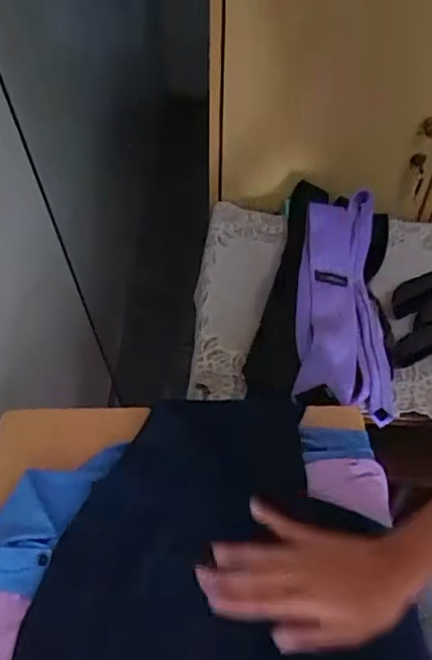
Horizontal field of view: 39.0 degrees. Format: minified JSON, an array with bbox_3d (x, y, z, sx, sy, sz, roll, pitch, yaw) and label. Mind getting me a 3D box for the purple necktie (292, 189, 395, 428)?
[{"bbox_3d":[0.171,-0.045,0.810,0.133,0.028,0.317,16,61,-20],"label":"purple necktie"}]

